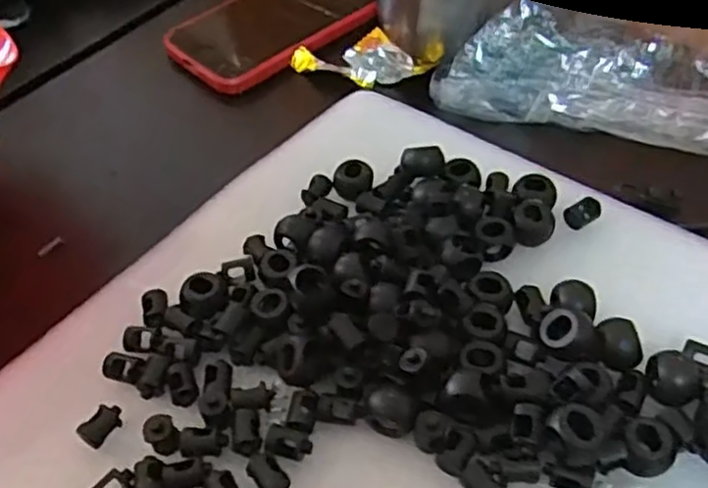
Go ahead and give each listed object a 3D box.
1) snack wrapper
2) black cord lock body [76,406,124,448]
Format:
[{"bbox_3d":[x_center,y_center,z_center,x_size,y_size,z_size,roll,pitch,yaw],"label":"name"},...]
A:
[{"bbox_3d":[0.006,-0.098,0.383,0.076,0.015,0.028,16,53,18],"label":"snack wrapper"},{"bbox_3d":[-0.086,0.062,0.246,0.009,0.005,0.014,28,57,26],"label":"black cord lock body"}]

